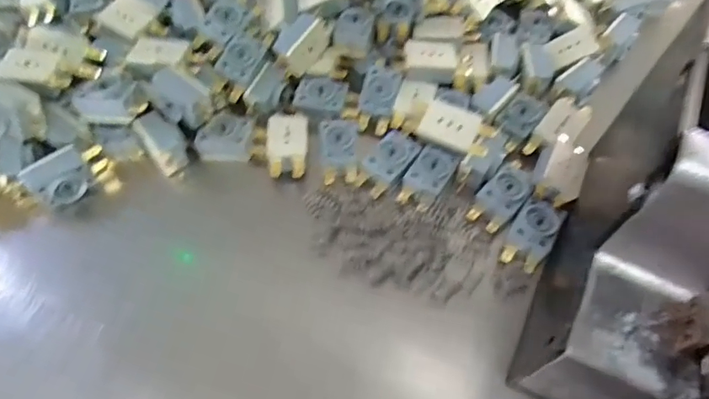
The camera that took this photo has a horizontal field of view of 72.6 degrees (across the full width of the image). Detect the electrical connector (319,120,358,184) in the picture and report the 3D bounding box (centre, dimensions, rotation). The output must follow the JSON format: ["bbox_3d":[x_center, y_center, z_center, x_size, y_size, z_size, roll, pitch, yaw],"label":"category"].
[{"bbox_3d":[-0.010,-0.035,0.338,0.026,0.011,0.044,-4,60,-3],"label":"electrical connector"}]

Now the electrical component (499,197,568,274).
[{"bbox_3d":[0.115,0.022,0.310,0.026,0.013,0.044,27,64,14],"label":"electrical component"}]

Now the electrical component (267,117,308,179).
[{"bbox_3d":[-0.046,-0.037,0.335,0.027,0.015,0.044,-2,60,-2],"label":"electrical component"}]

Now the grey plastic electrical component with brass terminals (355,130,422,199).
[{"bbox_3d":[0.024,-0.028,0.334,0.027,0.011,0.048,36,66,18],"label":"grey plastic electrical component with brass terminals"}]

